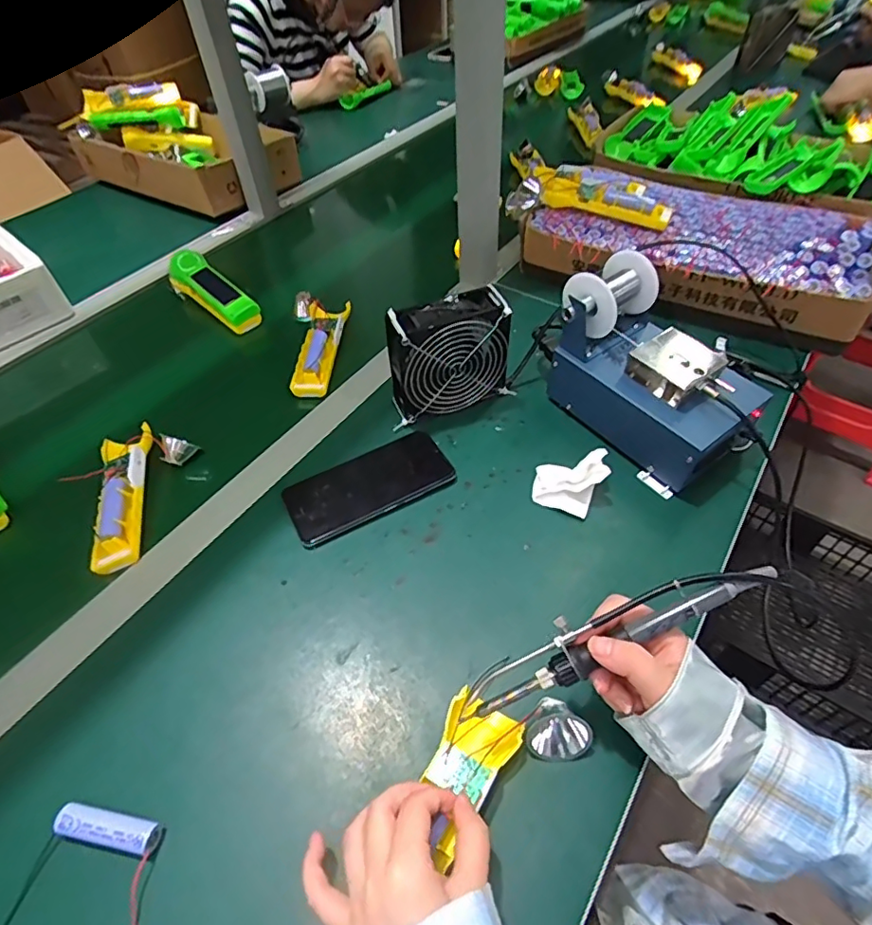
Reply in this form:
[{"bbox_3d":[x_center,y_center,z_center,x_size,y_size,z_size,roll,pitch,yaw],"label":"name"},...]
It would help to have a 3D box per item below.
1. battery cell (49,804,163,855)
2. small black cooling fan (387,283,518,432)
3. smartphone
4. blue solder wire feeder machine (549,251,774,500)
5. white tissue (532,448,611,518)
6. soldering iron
[{"bbox_3d":[-0.215,0.239,0.352,0.066,0.014,0.017,7,50,8],"label":"battery cell"},{"bbox_3d":[0.016,-0.106,0.562,0.127,0.121,0.054,-19,52,-14],"label":"small black cooling fan"},{"bbox_3d":[-0.064,0.022,0.530,0.161,0.014,0.069,-25,53,-18],"label":"smartphone"},{"bbox_3d":[0.211,-0.093,0.537,0.112,0.132,0.207,-29,54,-21],"label":"blue solder wire feeder machine"},{"bbox_3d":[0.127,0.015,0.511,0.065,0.044,0.053,18,53,17],"label":"white tissue"},{"bbox_3d":[0.111,0.106,0.336,0.198,0.023,0.031,-28,51,4],"label":"soldering iron"}]

